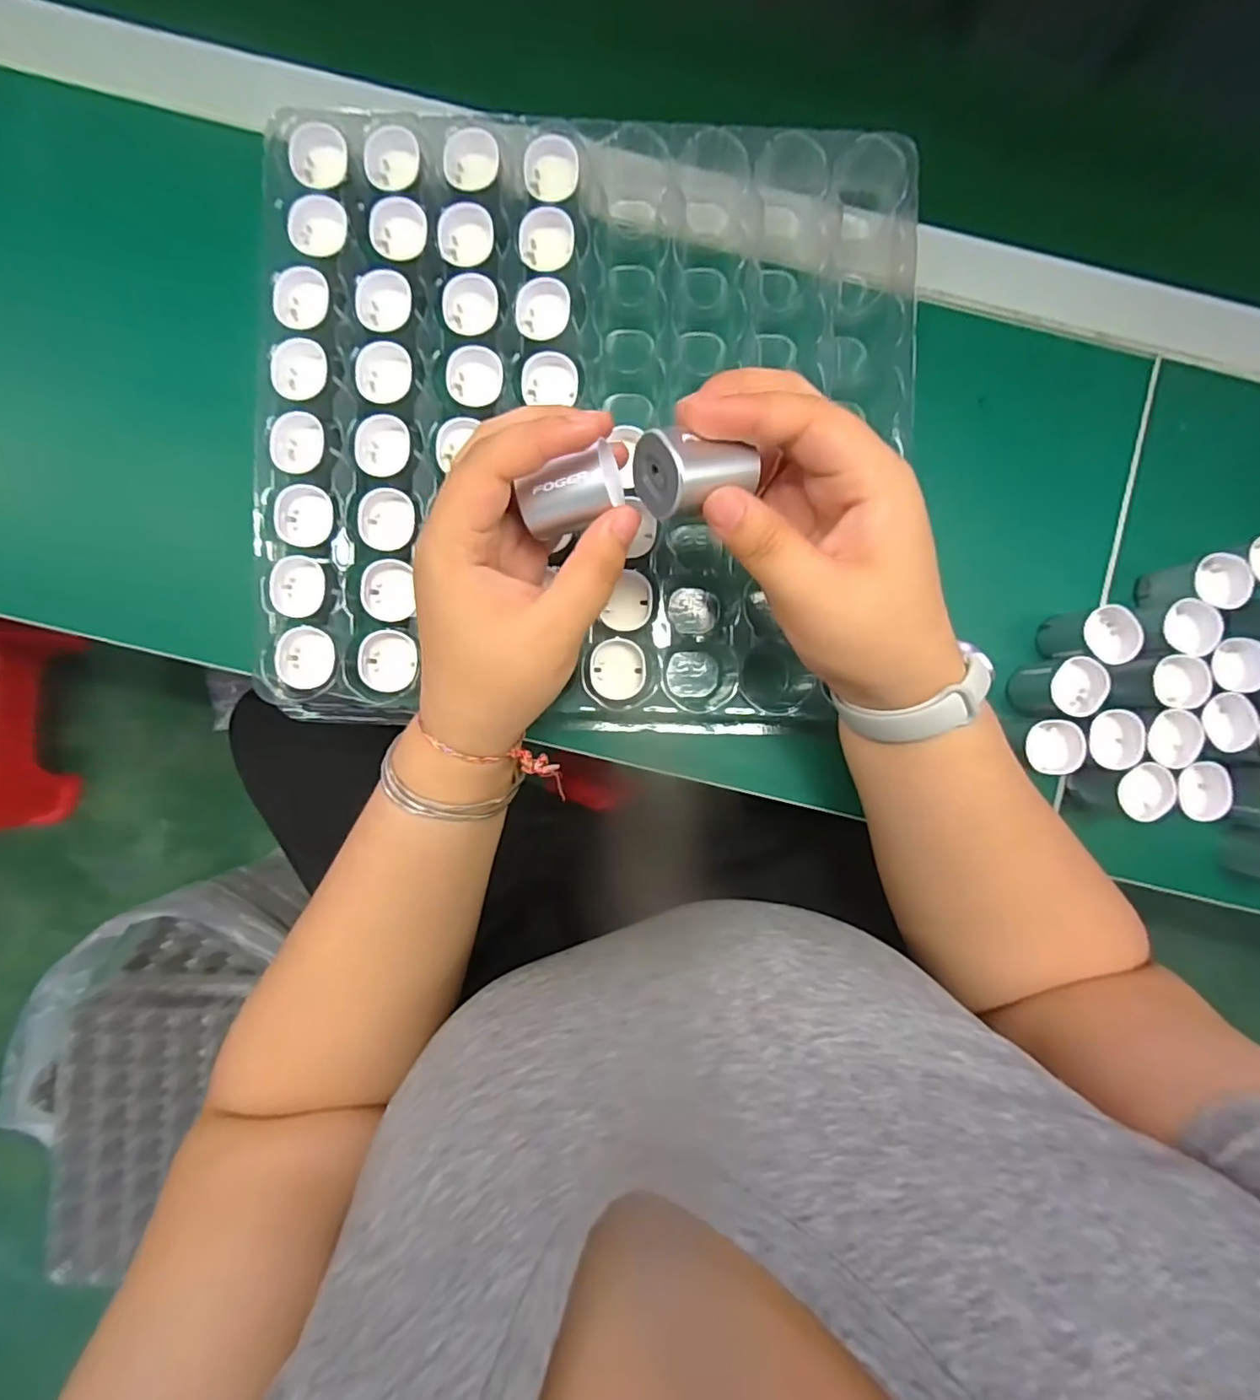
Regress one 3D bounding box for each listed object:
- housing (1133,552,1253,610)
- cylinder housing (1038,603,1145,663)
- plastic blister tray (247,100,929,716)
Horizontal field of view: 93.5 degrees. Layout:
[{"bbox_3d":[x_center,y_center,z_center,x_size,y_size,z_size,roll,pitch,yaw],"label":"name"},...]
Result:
[{"bbox_3d":[0.304,-0.061,0.322,0.031,0.034,0.028,-12,90,-2],"label":"housing"},{"bbox_3d":[0.247,-0.034,0.321,0.031,0.034,0.029,0,90,-2],"label":"cylinder housing"},{"bbox_3d":[-0.019,-0.137,0.316,0.324,0.046,0.297,2,90,-2],"label":"plastic blister tray"}]

